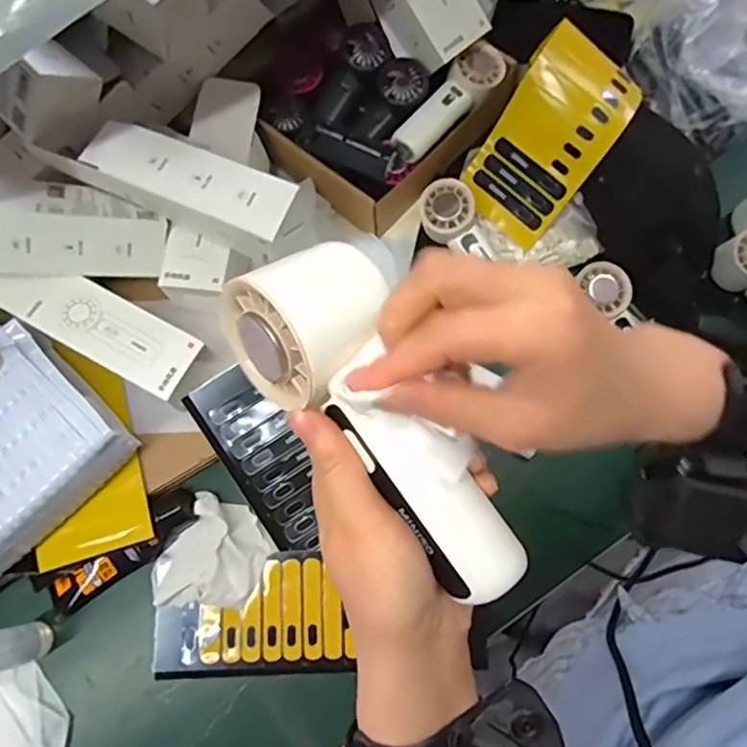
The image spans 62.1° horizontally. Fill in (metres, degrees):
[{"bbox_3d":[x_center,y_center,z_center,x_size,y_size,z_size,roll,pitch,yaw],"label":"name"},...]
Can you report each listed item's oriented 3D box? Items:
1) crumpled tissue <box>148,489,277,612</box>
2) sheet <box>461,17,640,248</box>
[{"bbox_3d":[-0.158,0.183,0.604,0.095,0.029,0.112,31,77,9],"label":"crumpled tissue"},{"bbox_3d":[0.183,-0.242,0.652,0.114,0.054,0.194,40,124,12],"label":"sheet"}]

